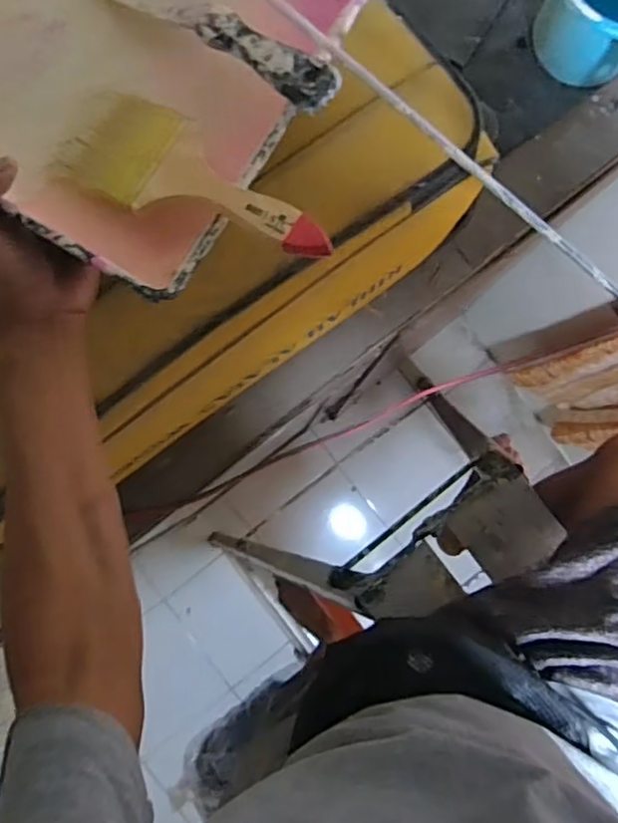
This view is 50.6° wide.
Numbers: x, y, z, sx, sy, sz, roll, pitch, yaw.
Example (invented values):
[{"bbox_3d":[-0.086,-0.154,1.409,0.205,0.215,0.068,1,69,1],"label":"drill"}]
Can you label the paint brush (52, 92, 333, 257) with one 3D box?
[{"bbox_3d":[-0.068,-0.137,0.389,0.186,0.008,0.065,29,85,18],"label":"paint brush"}]

